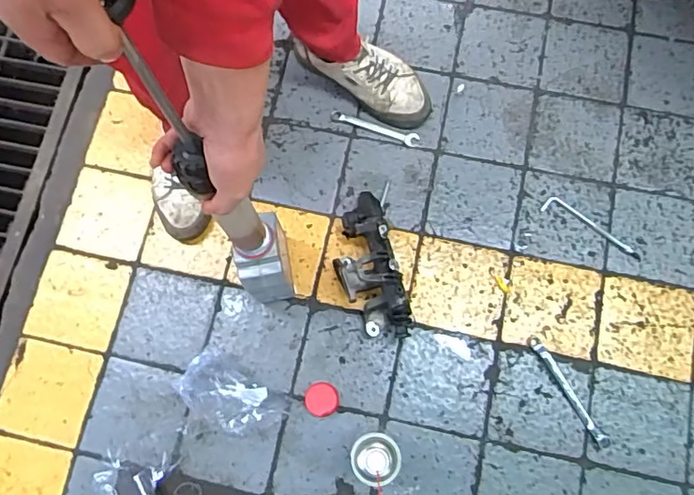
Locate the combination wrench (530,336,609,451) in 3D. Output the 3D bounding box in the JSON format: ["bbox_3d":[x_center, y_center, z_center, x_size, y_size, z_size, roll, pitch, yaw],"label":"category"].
[{"bbox_3d":[0.351,0.227,0.867,0.019,0.004,0.190,-30,77,-6],"label":"combination wrench"}]

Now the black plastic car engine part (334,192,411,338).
[{"bbox_3d":[0.031,0.030,0.871,0.099,0.100,0.236,-14,76,-2],"label":"black plastic car engine part"}]

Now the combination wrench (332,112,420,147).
[{"bbox_3d":[0.050,-0.212,0.977,0.160,0.009,0.025,17,77,5],"label":"combination wrench"}]

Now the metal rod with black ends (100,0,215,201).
[{"bbox_3d":[-0.146,-0.113,0.432,0.028,0.234,0.037,-14,68,-8],"label":"metal rod with black ends"}]

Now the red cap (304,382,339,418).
[{"bbox_3d":[-0.040,0.239,0.862,0.053,0.019,0.051,0,76,1],"label":"red cap"}]

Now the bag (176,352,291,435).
[{"bbox_3d":[-0.182,0.233,0.843,0.162,0.055,0.092,30,78,8],"label":"bag"}]

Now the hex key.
[{"bbox_3d":[0.419,-0.035,0.934,0.180,0.006,0.030,30,78,8],"label":"hex key"}]

